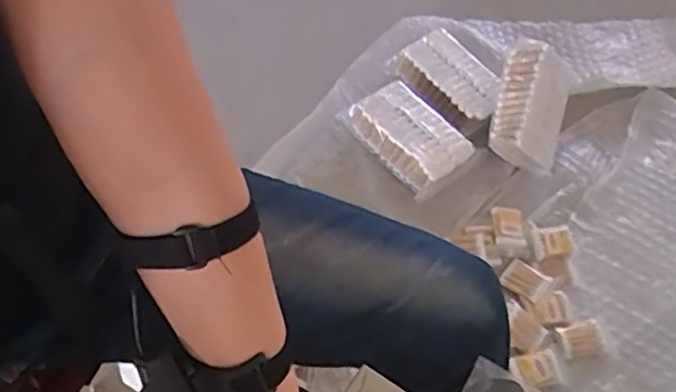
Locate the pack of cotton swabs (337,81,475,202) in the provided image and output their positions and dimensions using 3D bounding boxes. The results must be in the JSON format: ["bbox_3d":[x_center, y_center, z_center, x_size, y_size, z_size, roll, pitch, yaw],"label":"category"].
[{"bbox_3d":[0.131,-0.114,1.163,0.126,0.057,0.214,-35,68,-22],"label":"pack of cotton swabs"}]

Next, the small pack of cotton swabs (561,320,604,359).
[{"bbox_3d":[0.393,0.230,1.024,0.071,0.011,0.046,-13,61,-12],"label":"small pack of cotton swabs"}]

